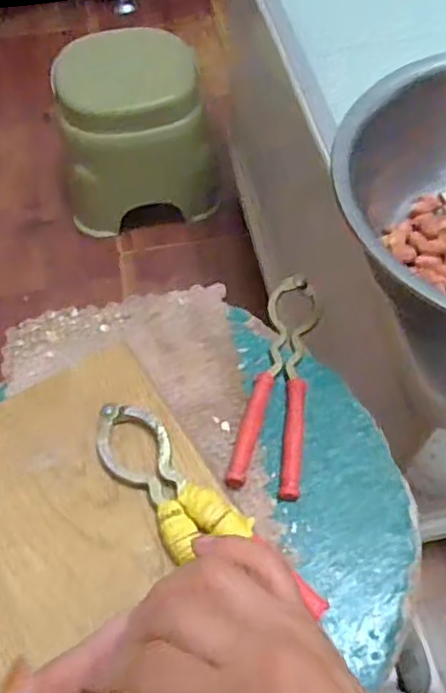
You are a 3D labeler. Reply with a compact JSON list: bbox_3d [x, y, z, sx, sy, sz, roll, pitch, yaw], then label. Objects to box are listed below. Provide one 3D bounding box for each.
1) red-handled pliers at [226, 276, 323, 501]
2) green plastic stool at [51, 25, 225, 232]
[{"bbox_3d":[0.037,0.016,0.381,0.039,0.015,0.160,9,59,7],"label":"red-handled pliers"},{"bbox_3d":[-0.145,-0.346,0.991,0.252,0.239,0.189,-13,59,-6],"label":"green plastic stool"}]

